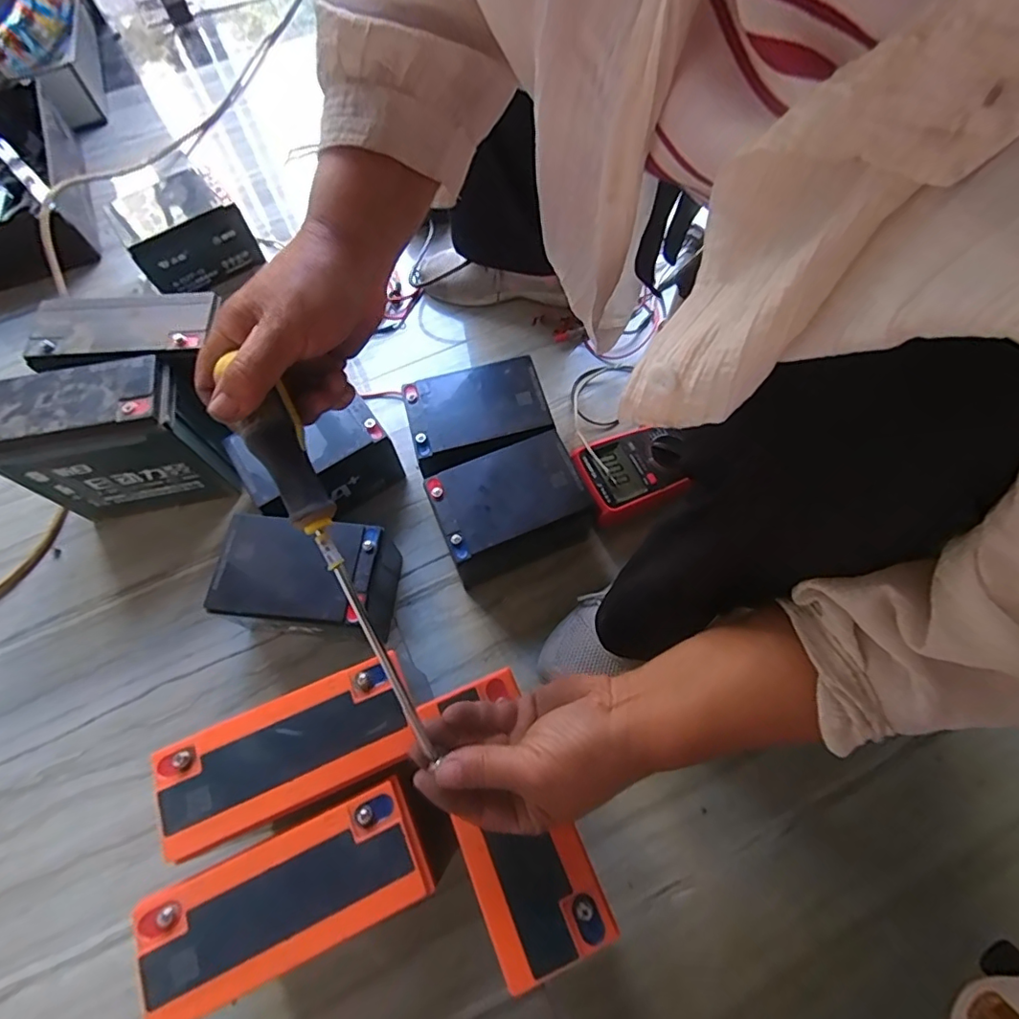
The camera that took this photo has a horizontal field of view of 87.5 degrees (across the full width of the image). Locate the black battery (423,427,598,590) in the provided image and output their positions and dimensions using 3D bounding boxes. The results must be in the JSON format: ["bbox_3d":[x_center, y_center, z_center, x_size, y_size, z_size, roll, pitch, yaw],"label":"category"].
[{"bbox_3d":[-0.001,0.006,0.594,0.156,0.110,0.113,-27,69,-11],"label":"black battery"}]

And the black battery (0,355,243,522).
[{"bbox_3d":[-0.424,-0.068,0.594,0.193,0.182,0.078,-11,67,-5],"label":"black battery"}]

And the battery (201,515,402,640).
[{"bbox_3d":[-0.205,0.077,0.564,0.161,0.112,0.099,6,66,2],"label":"battery"}]

